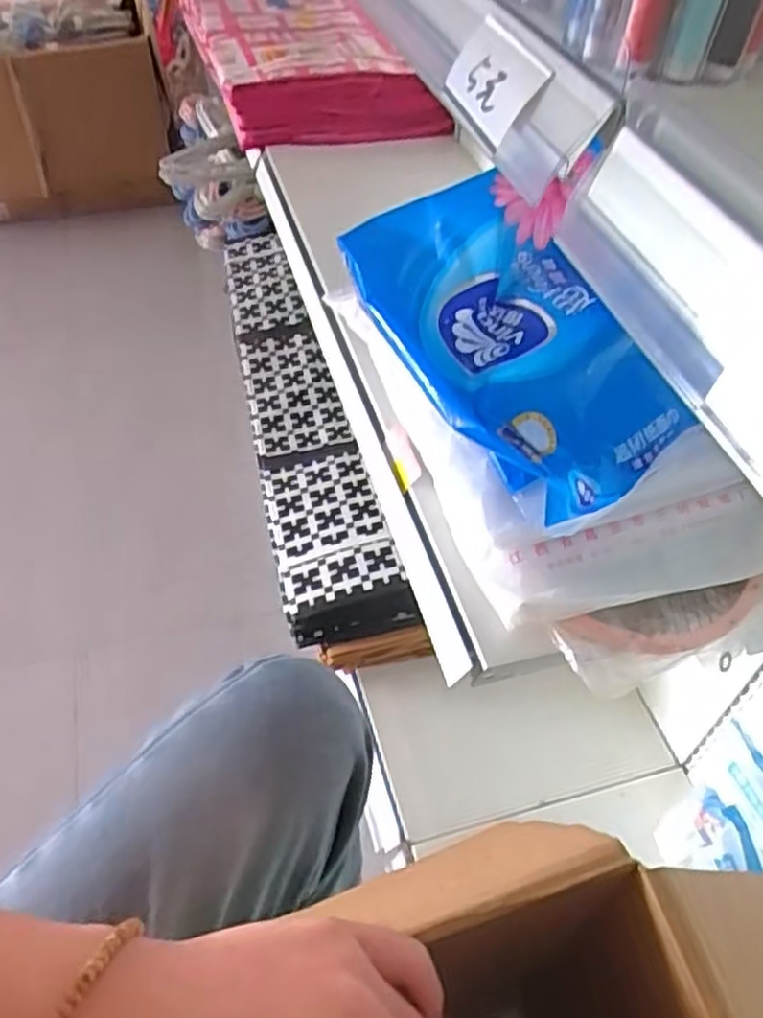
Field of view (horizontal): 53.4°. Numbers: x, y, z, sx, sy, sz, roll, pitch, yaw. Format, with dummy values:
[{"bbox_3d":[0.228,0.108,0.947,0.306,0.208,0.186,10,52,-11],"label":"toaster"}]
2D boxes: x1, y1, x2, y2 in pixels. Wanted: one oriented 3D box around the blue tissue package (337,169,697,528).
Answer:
[{"bbox_3d":[0.095,-0.144,0.620,0.172,0.084,0.324,-26,68,-23],"label":"blue tissue package"}]

